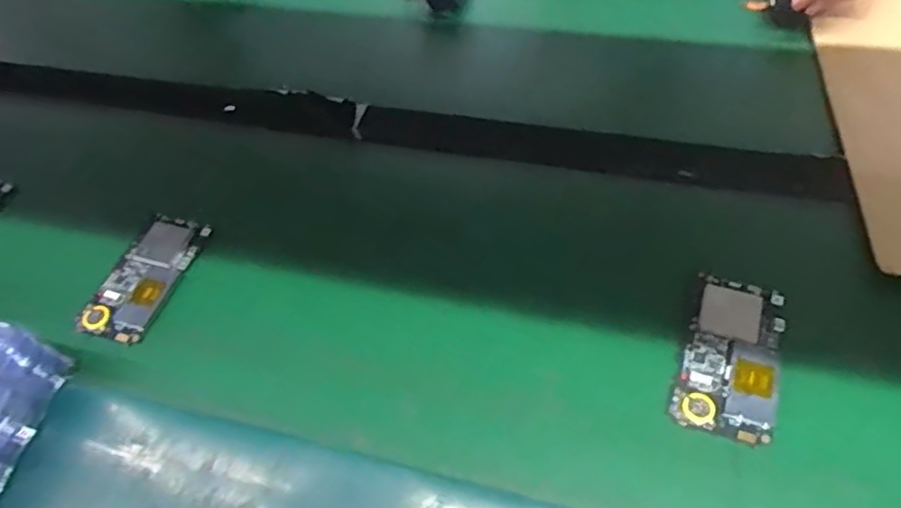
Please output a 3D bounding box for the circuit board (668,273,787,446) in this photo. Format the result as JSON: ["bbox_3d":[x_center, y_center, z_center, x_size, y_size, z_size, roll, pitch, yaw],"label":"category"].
[{"bbox_3d":[0.202,0.071,0.445,0.064,0.006,0.122,18,58,17],"label":"circuit board"}]

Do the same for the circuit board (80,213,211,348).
[{"bbox_3d":[-0.266,0.020,0.546,0.061,0.012,0.122,11,56,13],"label":"circuit board"}]

